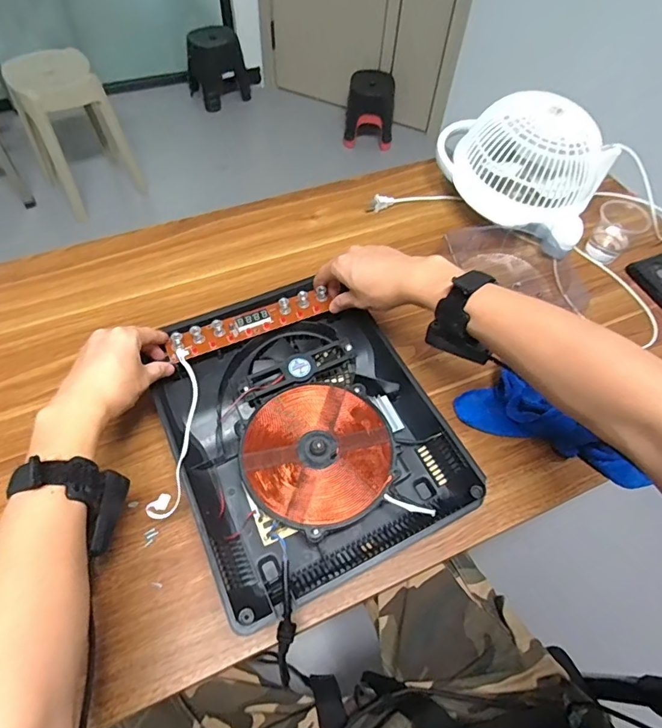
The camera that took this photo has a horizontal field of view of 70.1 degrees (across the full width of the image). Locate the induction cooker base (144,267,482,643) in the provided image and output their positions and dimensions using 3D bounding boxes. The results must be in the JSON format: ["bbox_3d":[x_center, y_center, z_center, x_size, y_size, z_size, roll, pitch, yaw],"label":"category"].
[{"bbox_3d":[-0.034,0.062,0.524,0.267,0.056,0.330,-22,61,-17],"label":"induction cooker base"}]

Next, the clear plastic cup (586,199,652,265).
[{"bbox_3d":[0.434,-0.203,0.719,0.071,0.064,0.071,34,61,18],"label":"clear plastic cup"}]

